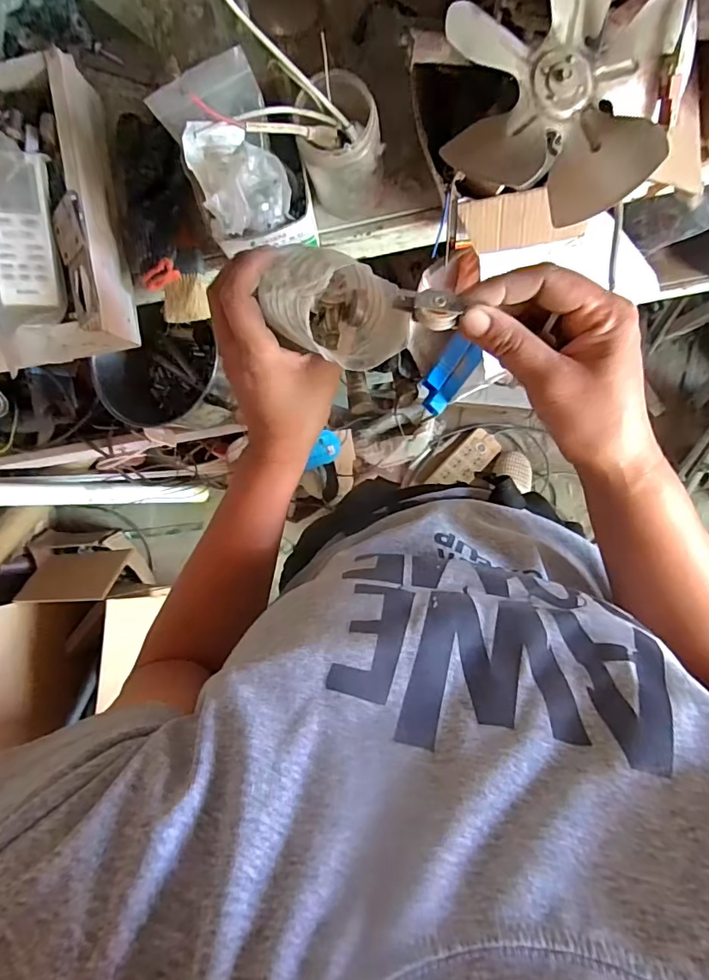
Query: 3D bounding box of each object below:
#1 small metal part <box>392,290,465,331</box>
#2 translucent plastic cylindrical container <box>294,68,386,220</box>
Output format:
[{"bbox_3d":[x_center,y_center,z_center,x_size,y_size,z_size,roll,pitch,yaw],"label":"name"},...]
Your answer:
[{"bbox_3d":[0.039,-0.098,0.269,0.037,0.008,0.021,9,94,7],"label":"small metal part"},{"bbox_3d":[-0.010,-0.278,0.409,0.063,0.091,0.063,0,93,8],"label":"translucent plastic cylindrical container"}]

